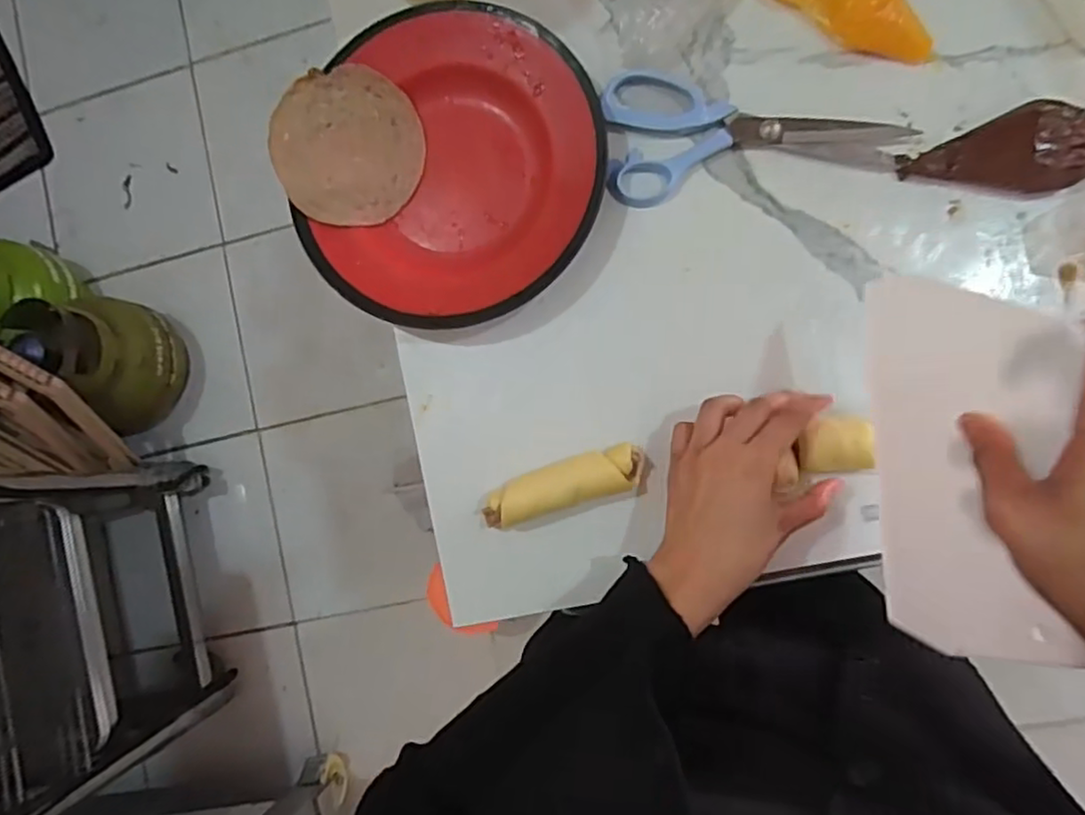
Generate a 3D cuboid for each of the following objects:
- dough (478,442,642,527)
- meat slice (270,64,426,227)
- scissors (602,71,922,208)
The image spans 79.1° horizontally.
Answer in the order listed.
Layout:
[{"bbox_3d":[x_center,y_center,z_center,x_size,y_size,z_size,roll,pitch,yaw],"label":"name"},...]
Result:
[{"bbox_3d":[0.014,0.051,0.435,0.107,0.028,0.031,-17,86,8],"label":"dough"},{"bbox_3d":[-0.133,-0.180,0.455,0.098,0.006,0.102,-1,95,-13],"label":"meat slice"},{"bbox_3d":[0.134,-0.184,0.429,0.184,0.017,0.091,-3,88,9],"label":"scissors"}]

